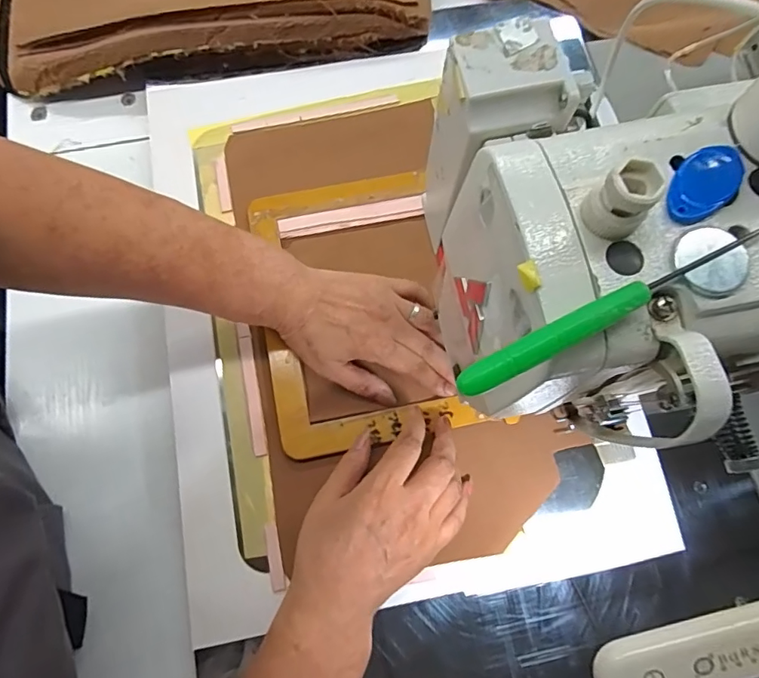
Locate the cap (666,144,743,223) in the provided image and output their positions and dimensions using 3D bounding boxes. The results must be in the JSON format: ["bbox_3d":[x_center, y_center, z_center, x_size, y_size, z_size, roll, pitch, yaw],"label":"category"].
[{"bbox_3d":[0.111,-0.053,0.166,0.033,0.004,0.019,-40,79,-12],"label":"cap"}]

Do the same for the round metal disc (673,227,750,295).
[{"bbox_3d":[0.109,-0.026,0.159,0.022,0.004,0.022,0,74,-2],"label":"round metal disc"}]

